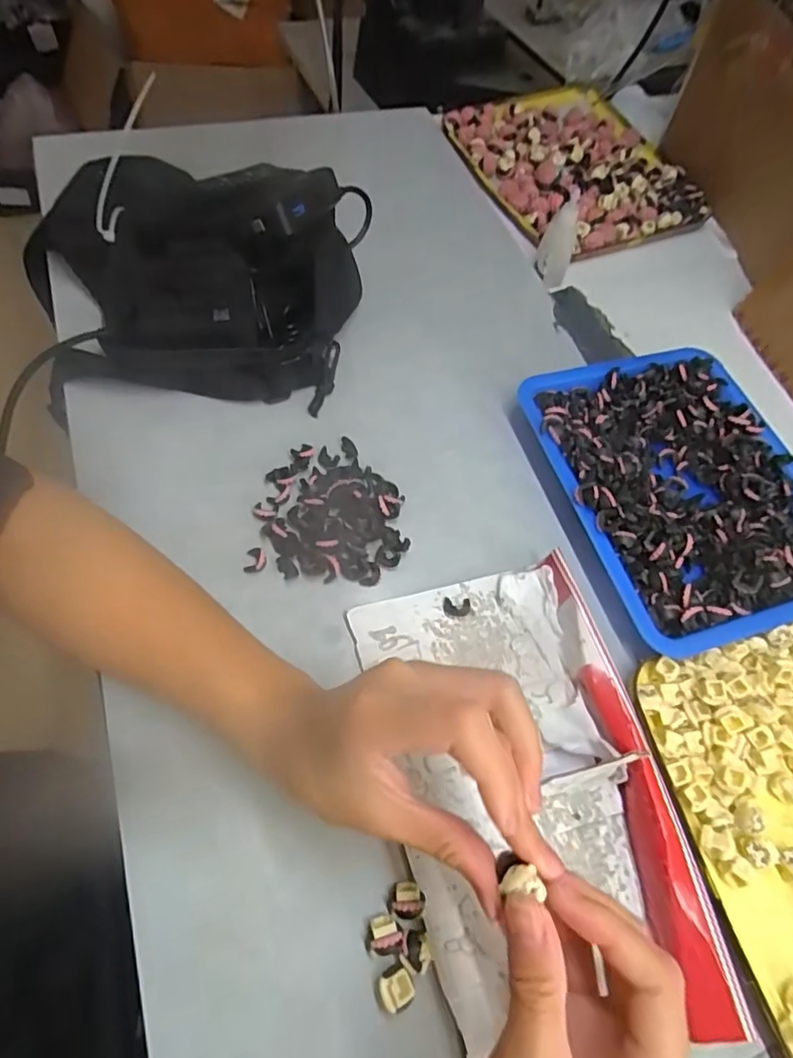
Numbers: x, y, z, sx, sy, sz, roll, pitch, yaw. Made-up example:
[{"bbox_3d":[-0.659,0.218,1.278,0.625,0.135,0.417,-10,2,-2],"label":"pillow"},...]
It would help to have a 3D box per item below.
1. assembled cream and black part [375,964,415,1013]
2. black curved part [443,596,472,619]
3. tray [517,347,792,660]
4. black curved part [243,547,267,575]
[{"bbox_3d":[-0.001,0.207,0.257,0.016,0.010,0.016,-17,65,-13],"label":"assembled cream and black part"},{"bbox_3d":[0.037,0.048,0.349,0.017,0.004,0.012,2,62,-3],"label":"black curved part"},{"bbox_3d":[0.197,-0.032,0.394,0.172,0.029,0.213,-16,64,-12],"label":"tray"},{"bbox_3d":[-0.087,0.018,0.352,0.013,0.009,0.017,9,62,0],"label":"black curved part"}]

